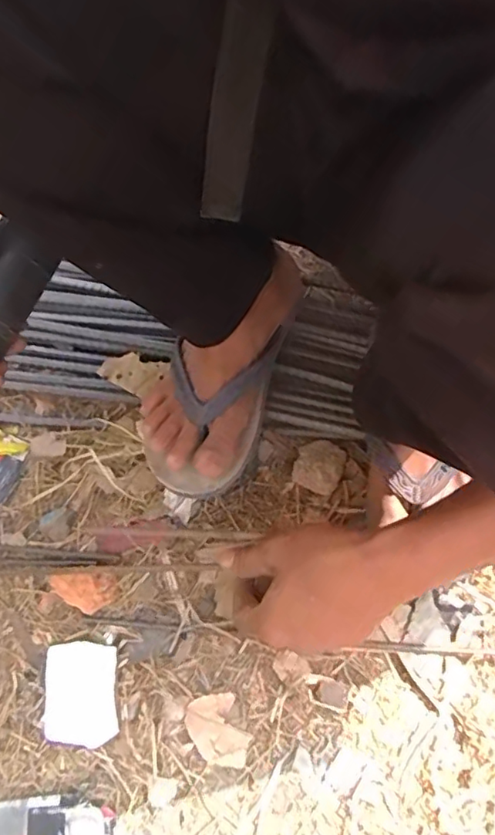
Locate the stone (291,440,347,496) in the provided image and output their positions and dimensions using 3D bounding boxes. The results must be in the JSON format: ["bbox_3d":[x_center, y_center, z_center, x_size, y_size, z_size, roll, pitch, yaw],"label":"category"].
[{"bbox_3d":[0.065,0.046,0.531,0.042,0.019,0.047,16,59,15],"label":"stone"}]

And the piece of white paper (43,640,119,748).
[{"bbox_3d":[-0.131,0.217,0.459,0.056,0.011,0.074,-8,56,0],"label":"piece of white paper"}]

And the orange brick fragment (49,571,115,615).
[{"bbox_3d":[-0.140,0.148,0.489,0.046,0.026,0.032,-7,56,1],"label":"orange brick fragment"}]

